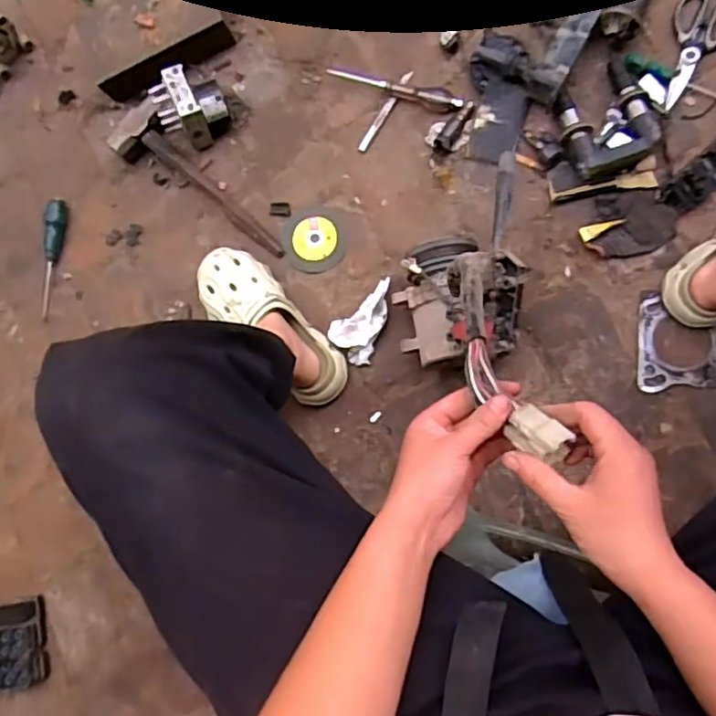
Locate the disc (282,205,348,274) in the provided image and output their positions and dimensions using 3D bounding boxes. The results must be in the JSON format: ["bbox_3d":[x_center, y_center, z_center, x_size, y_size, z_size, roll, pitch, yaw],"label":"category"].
[{"bbox_3d":[-0.066,-0.178,0.947,0.096,0.008,0.100,-1,83,9],"label":"disc"}]

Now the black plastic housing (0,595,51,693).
[{"bbox_3d":[-0.508,0.428,0.934,0.084,0.049,0.129,-14,83,9],"label":"black plastic housing"}]

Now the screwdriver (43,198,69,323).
[{"bbox_3d":[-0.490,-0.159,1.006,0.029,0.025,0.190,5,85,11],"label":"screwdriver"}]

